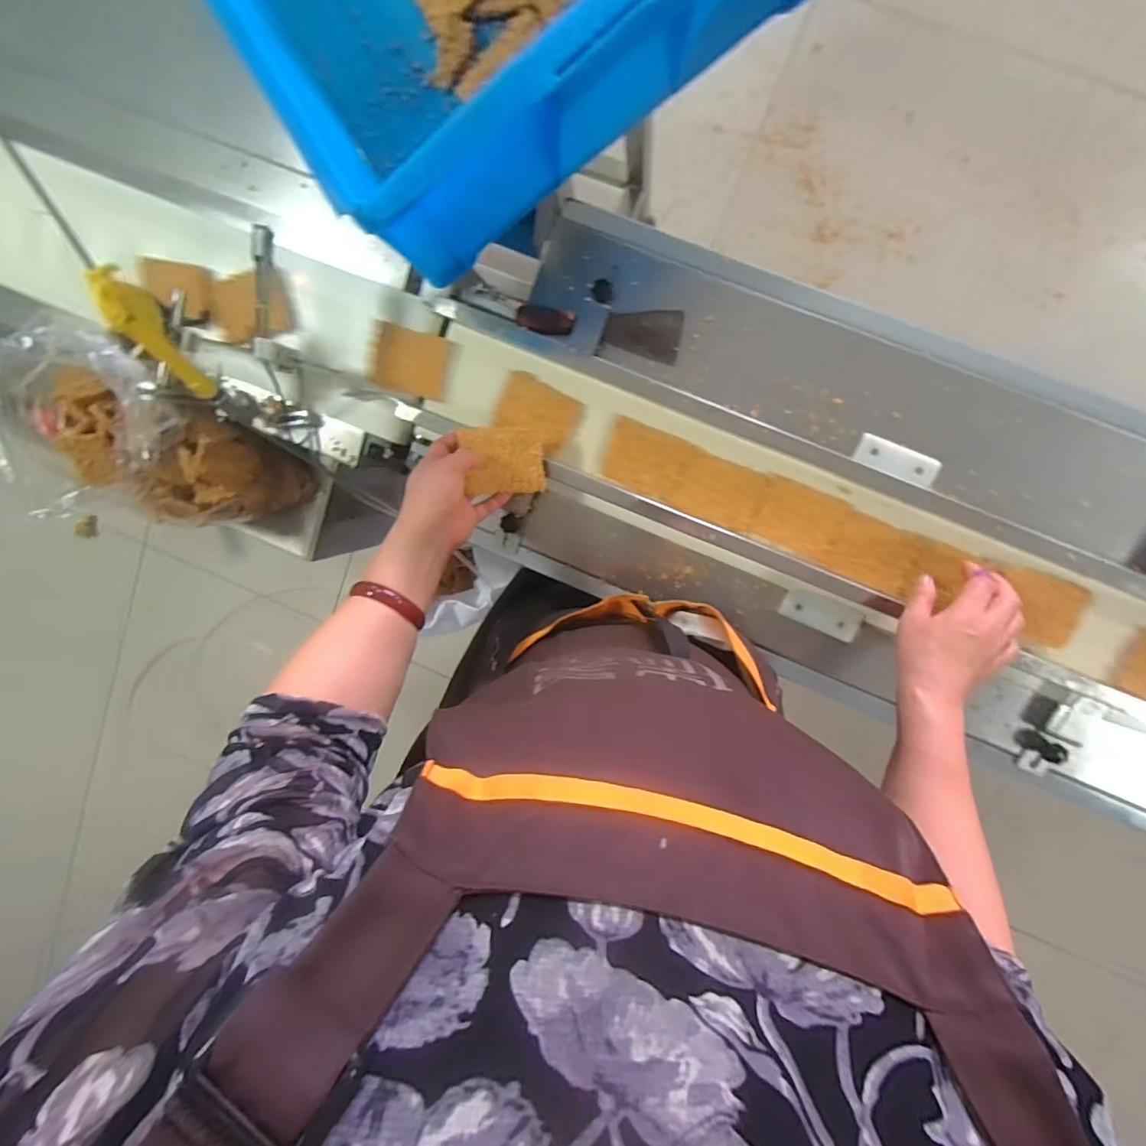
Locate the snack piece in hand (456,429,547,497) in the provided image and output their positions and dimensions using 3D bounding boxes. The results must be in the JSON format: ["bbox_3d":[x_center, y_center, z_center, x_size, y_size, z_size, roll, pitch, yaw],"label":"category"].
[{"bbox_3d":[-0.072,-0.119,0.559,0.083,0.011,0.069,-6,90,-14],"label":"snack piece in hand"}]

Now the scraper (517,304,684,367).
[{"bbox_3d":[0.029,-0.267,0.567,0.174,0.015,0.048,10,100,6],"label":"scraper"}]

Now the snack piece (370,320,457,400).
[{"bbox_3d":[-0.189,-0.247,0.621,0.096,0.004,0.068,16,111,1],"label":"snack piece"}]

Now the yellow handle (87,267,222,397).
[{"bbox_3d":[-0.416,-0.235,0.533,0.016,0.142,0.054,-3,62,6],"label":"yellow handle"}]

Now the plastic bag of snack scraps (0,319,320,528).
[{"bbox_3d":[-0.502,-0.159,0.658,0.241,0.232,0.192,32,102,2],"label":"plastic bag of snack scraps"}]

